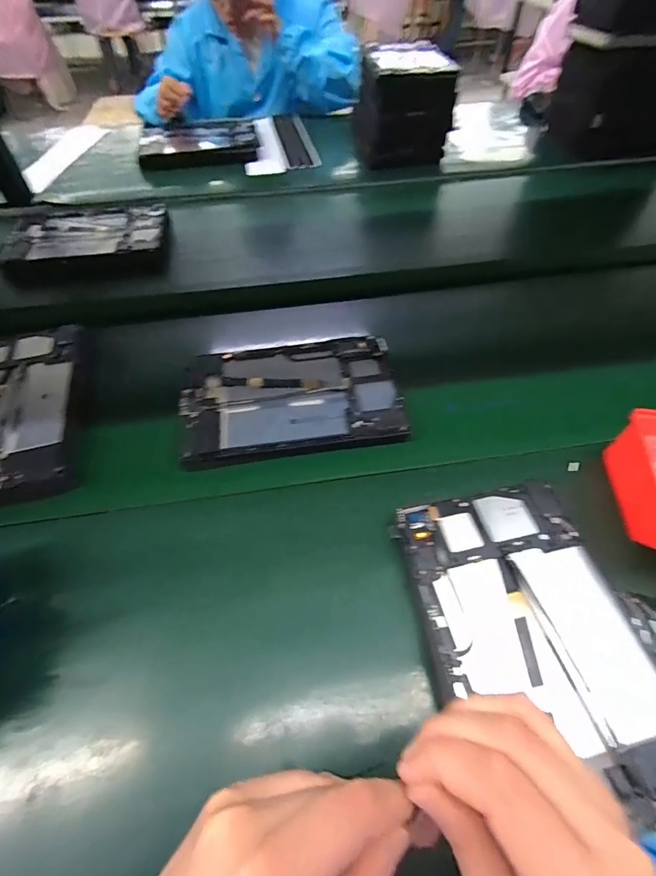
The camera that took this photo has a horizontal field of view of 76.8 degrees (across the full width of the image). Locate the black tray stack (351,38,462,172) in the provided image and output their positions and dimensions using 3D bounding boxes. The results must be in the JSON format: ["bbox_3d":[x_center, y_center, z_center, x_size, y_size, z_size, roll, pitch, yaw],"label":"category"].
[{"bbox_3d":[0.147,-0.679,0.848,0.162,0.144,0.217,-5,55,-1],"label":"black tray stack"}]

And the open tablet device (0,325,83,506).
[{"bbox_3d":[-0.368,-0.029,0.471,0.163,0.039,0.270,-13,55,-7],"label":"open tablet device"}]

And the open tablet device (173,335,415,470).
[{"bbox_3d":[-0.042,-0.049,0.469,0.235,0.019,0.154,-9,55,-4],"label":"open tablet device"}]

